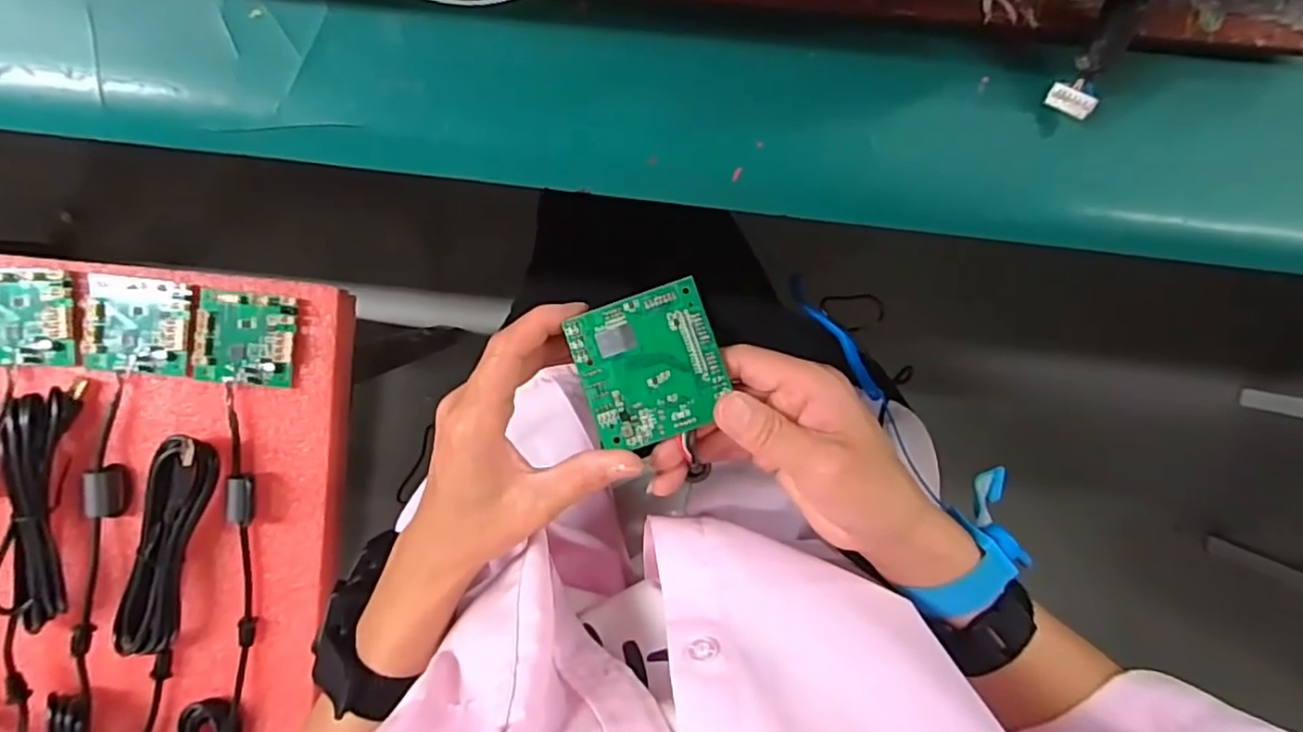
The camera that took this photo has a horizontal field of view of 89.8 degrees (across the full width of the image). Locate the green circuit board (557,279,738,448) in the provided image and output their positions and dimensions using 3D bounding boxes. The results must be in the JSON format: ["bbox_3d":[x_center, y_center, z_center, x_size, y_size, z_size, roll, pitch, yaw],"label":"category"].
[{"bbox_3d":[0.000,0.000,0.269,0.056,0.004,0.059,-19,85,0],"label":"green circuit board"}]

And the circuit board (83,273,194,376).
[{"bbox_3d":[-0.322,-0.025,0.411,0.060,0.008,0.059,6,98,-6],"label":"circuit board"}]

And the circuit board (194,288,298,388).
[{"bbox_3d":[-0.262,-0.017,0.422,0.056,0.009,0.058,7,97,-6],"label":"circuit board"}]

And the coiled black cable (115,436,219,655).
[{"bbox_3d":[-0.309,0.113,0.414,0.034,0.021,0.142,15,97,-7],"label":"coiled black cable"}]

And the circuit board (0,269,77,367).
[{"bbox_3d":[-0.387,-0.029,0.401,0.058,0.005,0.058,2,98,-5],"label":"circuit board"}]

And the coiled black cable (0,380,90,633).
[{"bbox_3d":[-0.377,0.086,0.400,0.033,0.027,0.148,7,97,-6],"label":"coiled black cable"}]

